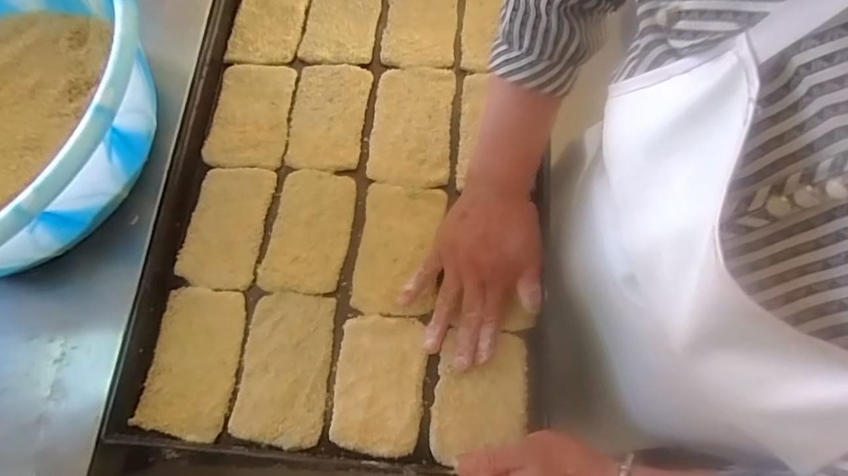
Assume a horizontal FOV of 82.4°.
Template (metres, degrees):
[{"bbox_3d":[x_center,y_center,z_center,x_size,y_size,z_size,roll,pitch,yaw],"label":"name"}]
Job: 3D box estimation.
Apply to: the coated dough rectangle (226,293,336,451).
[{"bbox_3d":[-0.141,0.129,0.487,0.088,0.009,0.145,4,74,3],"label":"coated dough rectangle"}]

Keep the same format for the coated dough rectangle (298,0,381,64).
[{"bbox_3d":[-0.103,-0.284,0.606,0.089,0.005,0.145,6,75,3],"label":"coated dough rectangle"}]

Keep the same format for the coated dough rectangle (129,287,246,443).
[{"bbox_3d":[-0.234,0.123,0.493,0.087,0.006,0.143,6,75,3],"label":"coated dough rectangle"}]

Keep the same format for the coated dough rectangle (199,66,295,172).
[{"bbox_3d":[-0.207,-0.147,0.576,0.091,0.008,0.134,4,74,3],"label":"coated dough rectangle"}]

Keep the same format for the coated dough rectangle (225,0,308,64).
[{"bbox_3d":[-0.194,-0.286,0.614,0.084,0.010,0.147,8,75,4],"label":"coated dough rectangle"}]

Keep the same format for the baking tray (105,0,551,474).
[{"bbox_3d":[-0.075,-0.077,0.539,0.399,0.034,0.594,4,74,3],"label":"baking tray"}]

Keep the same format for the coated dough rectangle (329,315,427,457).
[{"bbox_3d":[-0.044,0.143,0.479,0.085,0.010,0.128,4,74,3],"label":"coated dough rectangle"}]

